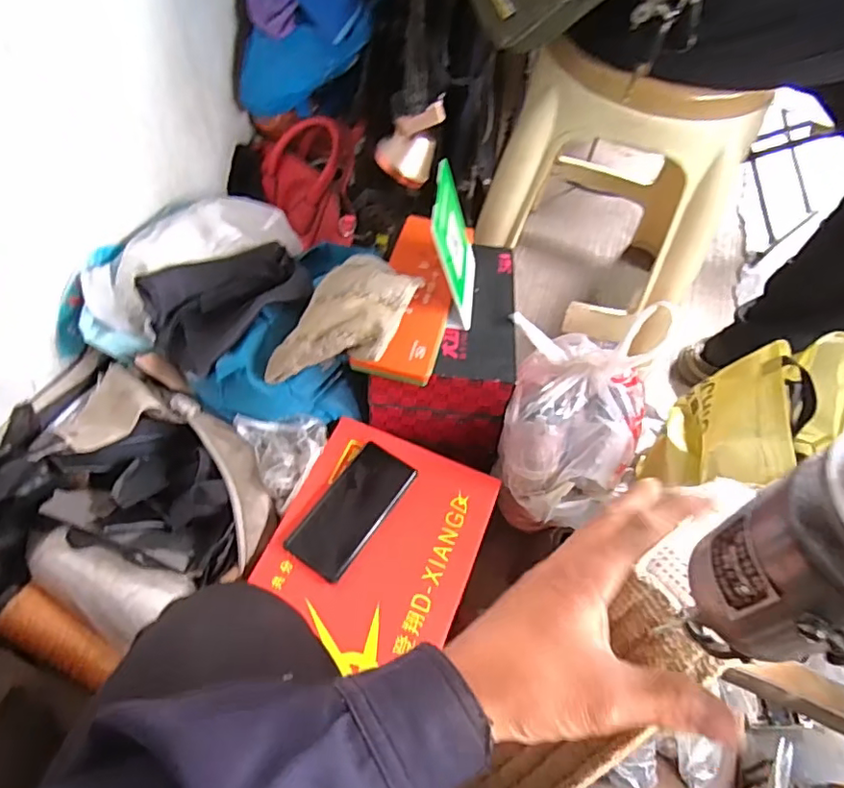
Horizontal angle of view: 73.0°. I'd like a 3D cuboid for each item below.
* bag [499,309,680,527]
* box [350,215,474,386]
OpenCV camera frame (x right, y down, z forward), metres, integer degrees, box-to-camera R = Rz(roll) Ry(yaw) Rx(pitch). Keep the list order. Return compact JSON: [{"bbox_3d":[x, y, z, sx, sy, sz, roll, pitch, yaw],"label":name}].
[{"bbox_3d":[0.195,0.018,0.694,0.182,0.215,0.241,7,57,0],"label":"bag"},{"bbox_3d":[-0.007,-0.118,0.684,0.089,0.031,0.239,15,58,5],"label":"box"}]

